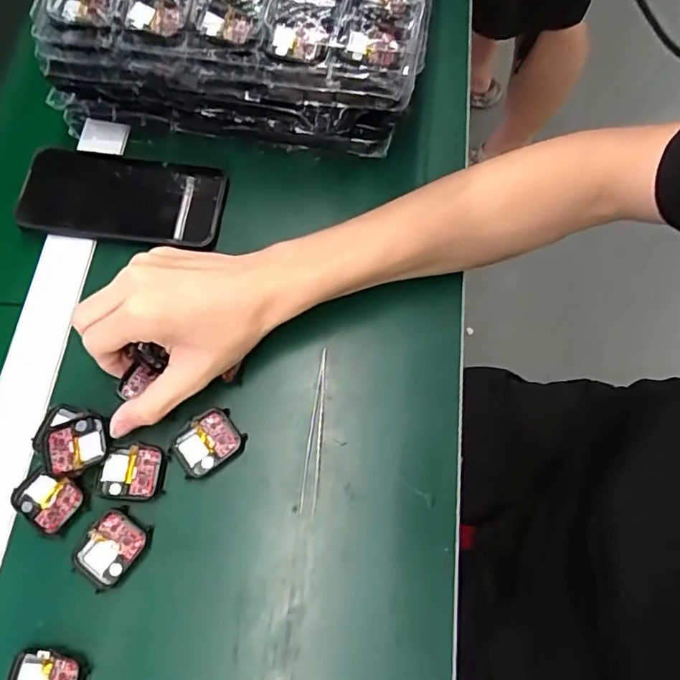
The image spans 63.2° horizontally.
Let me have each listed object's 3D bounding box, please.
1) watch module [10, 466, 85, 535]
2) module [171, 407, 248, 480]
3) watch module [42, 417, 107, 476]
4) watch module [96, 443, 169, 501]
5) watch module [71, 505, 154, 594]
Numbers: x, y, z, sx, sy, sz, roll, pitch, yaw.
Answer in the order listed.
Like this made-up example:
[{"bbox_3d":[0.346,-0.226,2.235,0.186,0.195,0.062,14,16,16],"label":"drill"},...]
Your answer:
[{"bbox_3d":[-0.197,0.105,0.368,0.042,0.010,0.034,29,72,11],"label":"watch module"},{"bbox_3d":[-0.092,0.072,0.386,0.046,0.007,0.036,-35,72,-12],"label":"module"},{"bbox_3d":[-0.179,0.073,0.377,0.041,0.013,0.035,-14,70,-4],"label":"watch module"},{"bbox_3d":[-0.142,0.088,0.372,0.043,0.011,0.037,4,69,3],"label":"watch module"},{"bbox_3d":[-0.150,0.135,0.361,0.035,0.005,0.046,34,73,13],"label":"watch module"}]

